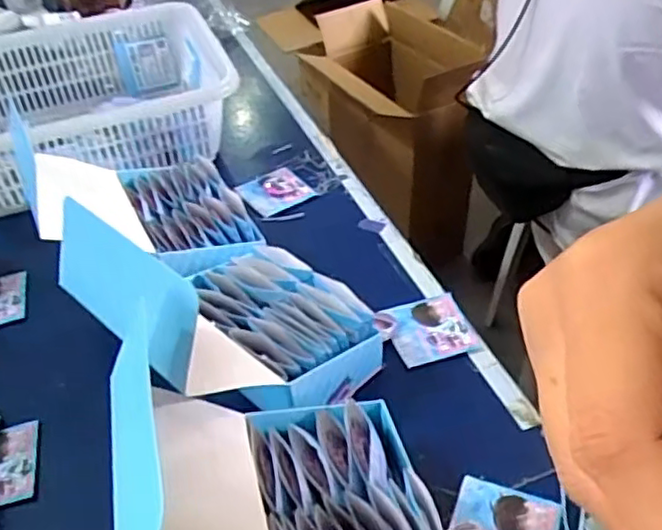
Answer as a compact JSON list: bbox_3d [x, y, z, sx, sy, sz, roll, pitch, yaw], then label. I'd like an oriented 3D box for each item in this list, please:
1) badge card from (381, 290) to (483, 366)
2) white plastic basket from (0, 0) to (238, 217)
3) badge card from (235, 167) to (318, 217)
[{"bbox_3d":[0.086,0.054,0.587,0.068,0.005,0.067,-15,48,-7],"label":"badge card"},{"bbox_3d":[-0.302,-0.197,0.820,0.343,0.109,0.287,-13,43,-11],"label":"white plastic basket"},{"bbox_3d":[-0.062,-0.084,0.748,0.067,0.007,0.067,-28,50,-17],"label":"badge card"}]

